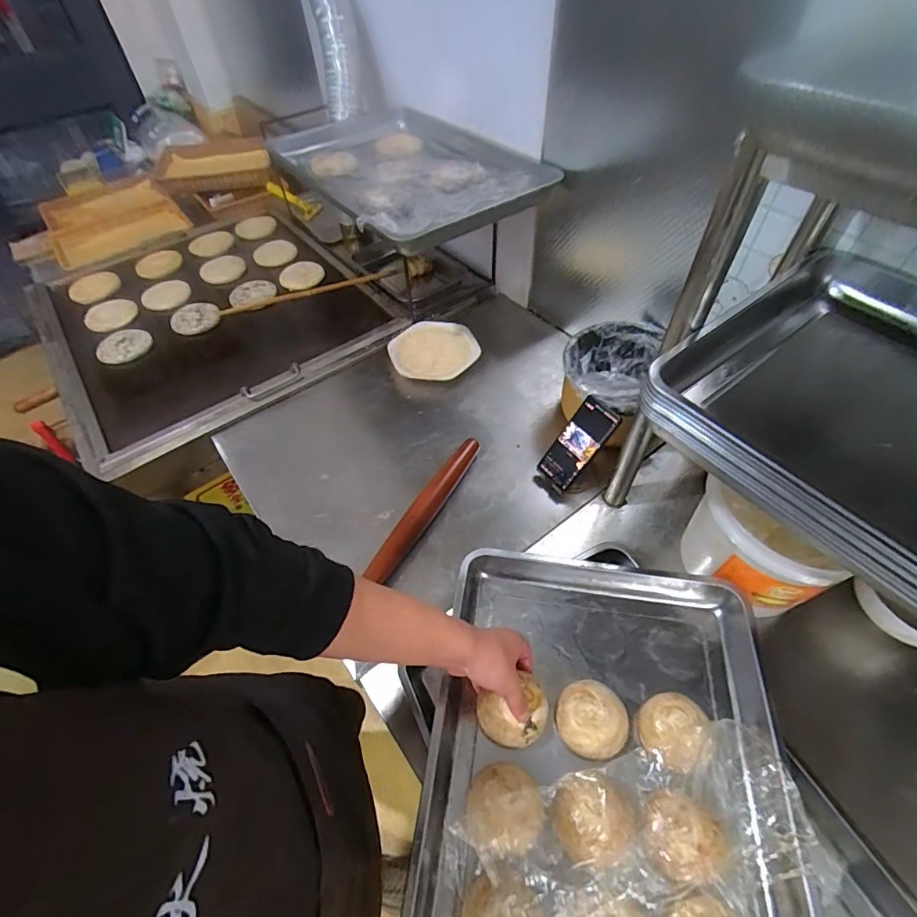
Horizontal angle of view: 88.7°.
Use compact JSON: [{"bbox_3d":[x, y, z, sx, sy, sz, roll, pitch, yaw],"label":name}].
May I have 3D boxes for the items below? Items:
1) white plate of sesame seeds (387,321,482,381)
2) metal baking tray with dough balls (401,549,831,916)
[{"bbox_3d":[-0.067,-0.289,1.228,0.220,0.046,0.275,-9,53,-5],"label":"white plate of sesame seeds"},{"bbox_3d":[0.181,0.409,0.523,0.441,0.068,0.598,7,51,8],"label":"metal baking tray with dough balls"}]

